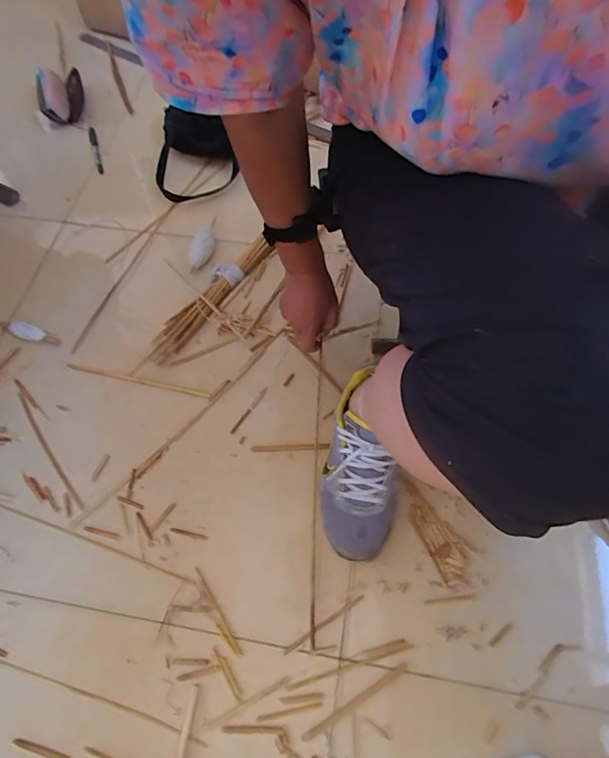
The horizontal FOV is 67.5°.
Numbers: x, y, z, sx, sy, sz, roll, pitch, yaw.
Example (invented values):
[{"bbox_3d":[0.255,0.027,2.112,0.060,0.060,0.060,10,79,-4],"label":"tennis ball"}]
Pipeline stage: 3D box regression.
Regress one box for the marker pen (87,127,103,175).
[{"bbox_3d":[-0.424,-0.466,0.922,0.017,0.010,0.154,-19,64,-8],"label":"marker pen"}]

